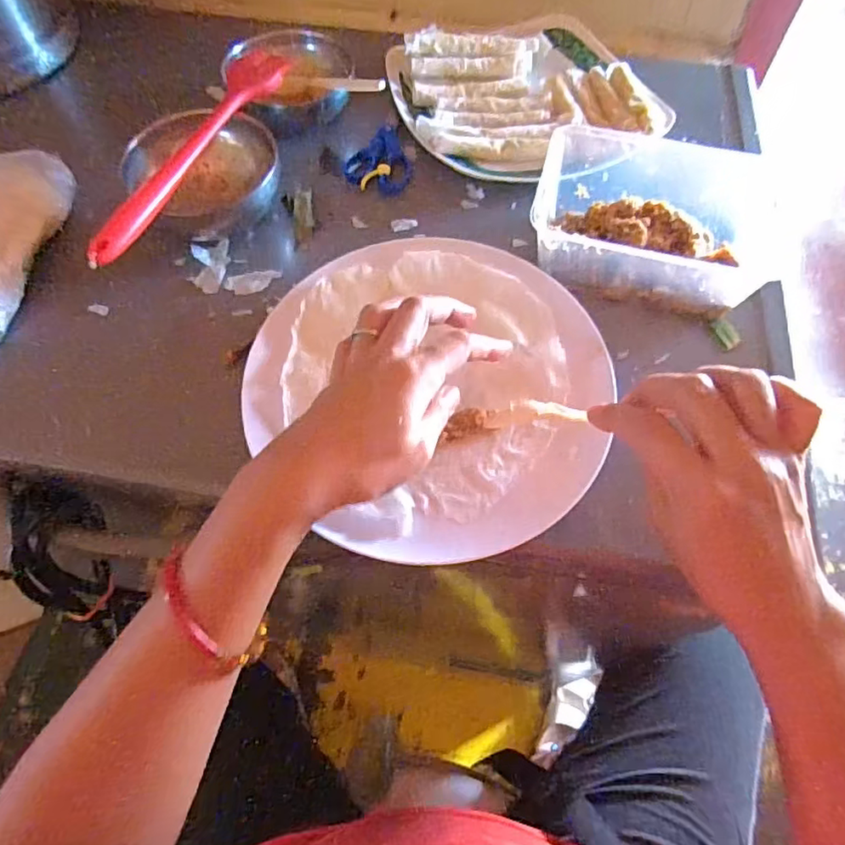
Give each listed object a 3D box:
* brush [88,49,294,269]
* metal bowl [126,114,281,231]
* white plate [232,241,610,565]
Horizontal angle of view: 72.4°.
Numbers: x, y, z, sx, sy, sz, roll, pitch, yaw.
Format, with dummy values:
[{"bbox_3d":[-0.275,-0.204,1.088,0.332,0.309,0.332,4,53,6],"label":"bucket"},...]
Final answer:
[{"bbox_3d":[-0.173,-0.207,0.430,0.045,0.015,0.252,18,62,10],"label":"brush"},{"bbox_3d":[-0.170,-0.203,0.465,0.098,0.054,0.098,0,61,0],"label":"metal bowl"},{"bbox_3d":[0.004,-0.026,0.388,0.233,0.026,0.227,-1,61,1],"label":"white plate"}]

